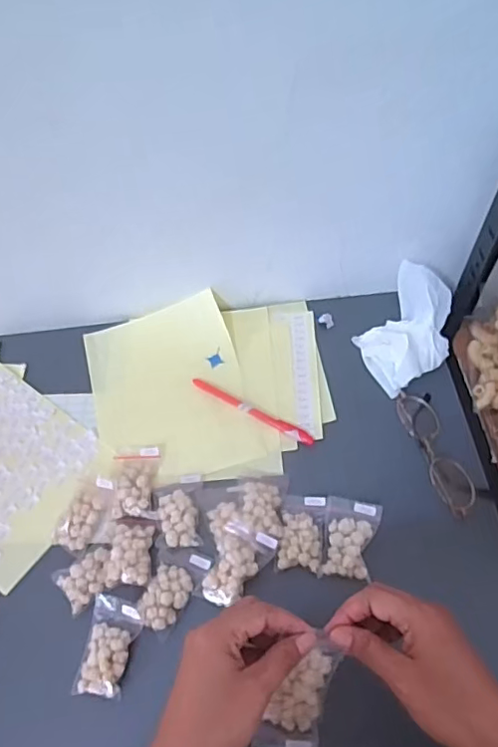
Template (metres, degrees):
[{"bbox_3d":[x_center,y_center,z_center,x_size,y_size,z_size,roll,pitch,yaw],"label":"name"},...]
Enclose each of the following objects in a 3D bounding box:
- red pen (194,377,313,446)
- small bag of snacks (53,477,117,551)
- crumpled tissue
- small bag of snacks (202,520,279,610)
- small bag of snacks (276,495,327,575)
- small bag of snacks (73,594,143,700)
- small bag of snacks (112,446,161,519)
[{"bbox_3d":[0.002,0.037,0.590,0.142,0.010,0.013,28,65,18],"label":"red pen"},{"bbox_3d":[-0.151,0.134,0.535,0.048,0.017,0.069,14,62,11],"label":"small bag of snacks"},{"bbox_3d":[0.170,-0.048,0.601,0.112,0.067,0.088,-41,66,-18],"label":"crumpled tissue"},{"bbox_3d":[-0.009,0.172,0.502,0.048,0.019,0.071,18,63,13],"label":"small bag of snacks"},{"bbox_3d":[0.049,0.147,0.522,0.041,0.013,0.071,5,61,7],"label":"small bag of snacks"},{"bbox_3d":[-0.119,0.232,0.478,0.043,0.010,0.076,8,61,8],"label":"small bag of snacks"},{"bbox_3d":[-0.111,0.105,0.551,0.046,0.015,0.076,-6,60,0],"label":"small bag of snacks"}]

